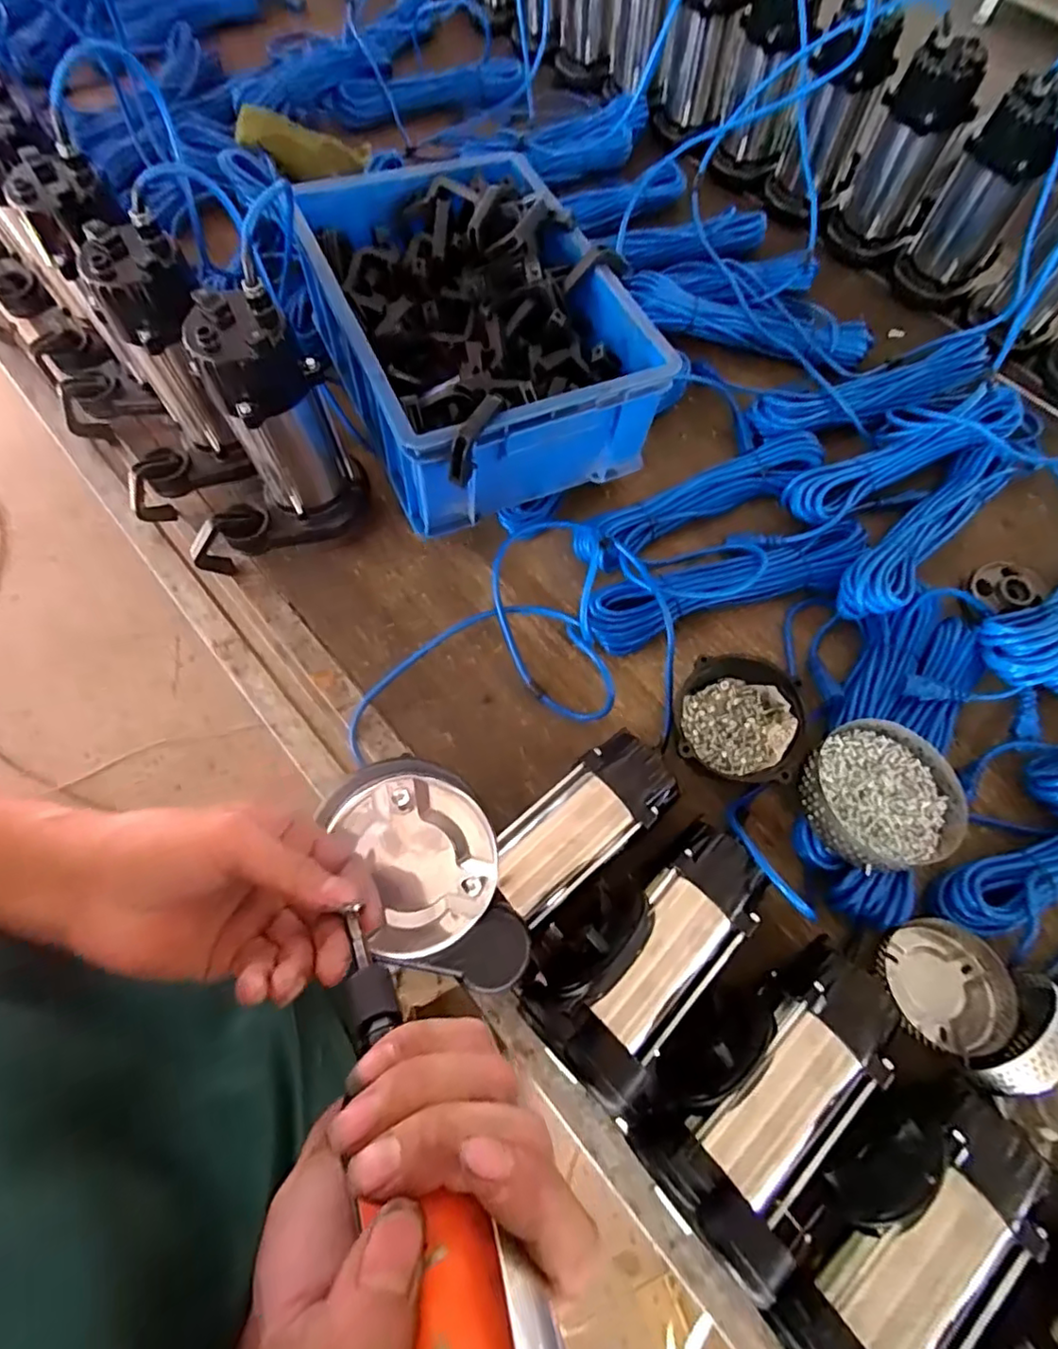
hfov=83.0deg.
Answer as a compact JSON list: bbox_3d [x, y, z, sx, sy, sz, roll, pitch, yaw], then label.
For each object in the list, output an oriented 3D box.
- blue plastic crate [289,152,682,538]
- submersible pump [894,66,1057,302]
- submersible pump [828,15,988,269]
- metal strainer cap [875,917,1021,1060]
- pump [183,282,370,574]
[{"bbox_3d":[-0.062,-0.390,0.681,0.303,0.146,0.418,-26,71,-11],"label":"blue plastic crate"},{"bbox_3d":[0.623,-0.659,0.803,0.115,0.216,0.106,38,72,13],"label":"submersible pump"},{"bbox_3d":[0.529,-0.731,0.827,0.120,0.213,0.111,29,70,10],"label":"submersible pump"},{"bbox_3d":[0.375,0.278,0.538,0.110,0.036,0.105,0,68,-1],"label":"metal strainer cap"},{"bbox_3d":[-0.289,-0.219,0.611,0.206,0.271,0.091,-18,70,-8],"label":"pump"}]

